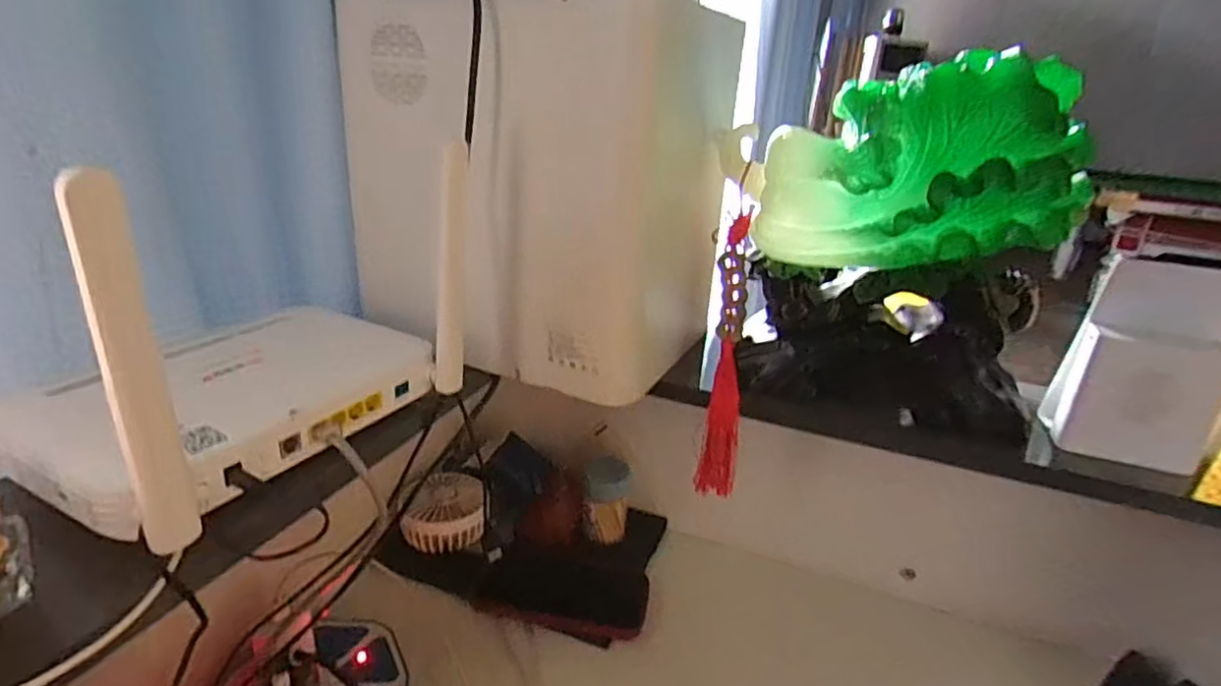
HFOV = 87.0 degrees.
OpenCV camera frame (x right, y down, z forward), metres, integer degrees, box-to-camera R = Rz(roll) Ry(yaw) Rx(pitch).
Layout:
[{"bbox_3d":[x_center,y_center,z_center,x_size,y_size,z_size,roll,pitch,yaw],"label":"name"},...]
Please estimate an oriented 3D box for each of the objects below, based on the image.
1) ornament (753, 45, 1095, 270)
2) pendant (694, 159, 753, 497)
[{"bbox_3d":[0.214,-0.119,0.446,0.193,0.134,0.092,20,27,33],"label":"ornament"},{"bbox_3d":[0.094,0.001,0.514,0.026,0.247,0.036,5,0,2],"label":"pendant"}]

